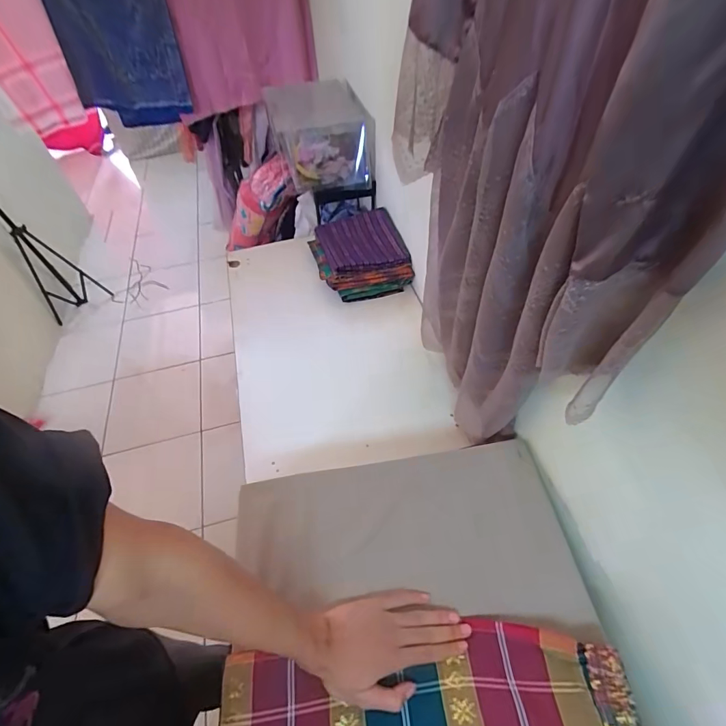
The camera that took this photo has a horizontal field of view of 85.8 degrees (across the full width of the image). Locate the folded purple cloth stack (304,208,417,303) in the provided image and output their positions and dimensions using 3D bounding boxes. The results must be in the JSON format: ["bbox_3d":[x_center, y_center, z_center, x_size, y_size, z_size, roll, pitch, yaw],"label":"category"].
[{"bbox_3d":[0.000,-0.320,1.186,0.276,0.117,0.320,-14,53,-8],"label":"folded purple cloth stack"}]

